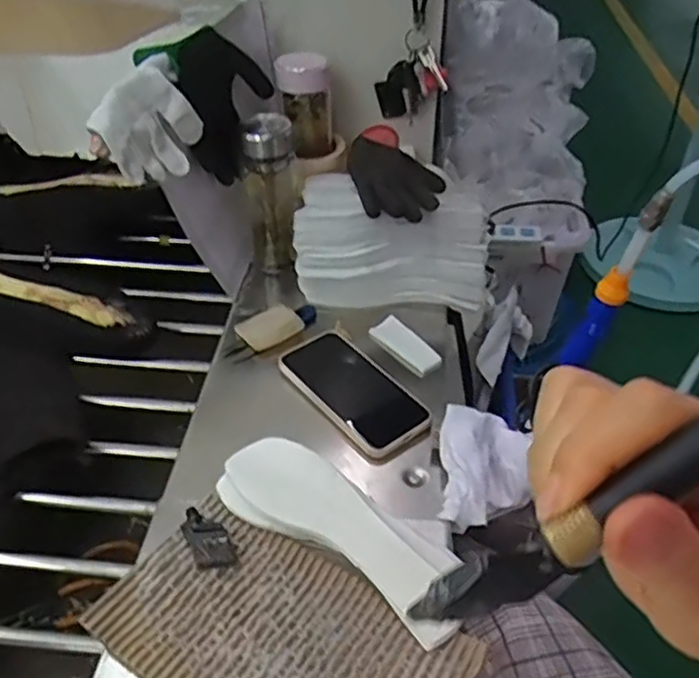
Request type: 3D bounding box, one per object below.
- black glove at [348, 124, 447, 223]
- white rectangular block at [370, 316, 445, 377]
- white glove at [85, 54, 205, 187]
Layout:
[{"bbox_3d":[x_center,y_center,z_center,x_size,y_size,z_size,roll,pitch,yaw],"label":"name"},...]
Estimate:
[{"bbox_3d":[0.050,-0.191,0.761,0.095,0.021,0.205,-8,44,-11],"label":"black glove"},{"bbox_3d":[0.061,0.007,0.720,0.035,0.013,0.088,-28,51,-27],"label":"white rectangular block"},{"bbox_3d":[-0.198,-0.211,0.661,0.040,0.100,0.122,0,39,36],"label":"white glove"}]

